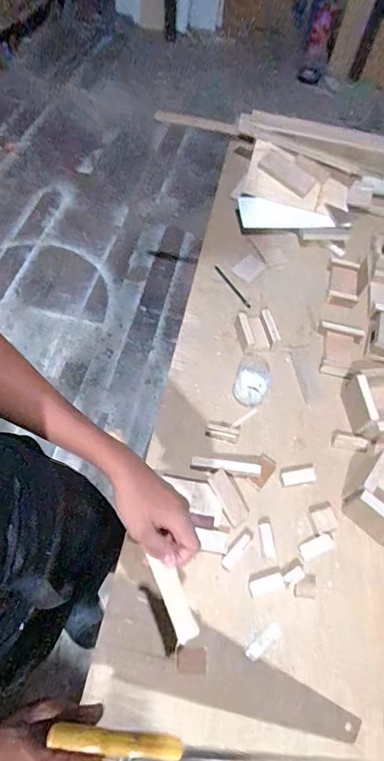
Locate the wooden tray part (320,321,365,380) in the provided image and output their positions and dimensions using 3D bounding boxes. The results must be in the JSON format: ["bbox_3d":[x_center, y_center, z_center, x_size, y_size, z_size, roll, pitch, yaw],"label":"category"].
[{"bbox_3d":[0.316,-0.068,0.821,0.081,0.021,0.129,16,63,8],"label":"wooden tray part"}]

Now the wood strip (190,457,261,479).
[{"bbox_3d":[0.061,0.159,0.696,0.124,0.030,0.023,7,62,3],"label":"wood strip"}]

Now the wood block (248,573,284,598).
[{"bbox_3d":[0.119,0.325,0.606,0.055,0.010,0.022,-12,63,-7],"label":"wood block"}]

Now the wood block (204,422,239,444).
[{"bbox_3d":[0.059,0.098,0.734,0.061,0.022,0.033,10,62,5],"label":"wood block"}]

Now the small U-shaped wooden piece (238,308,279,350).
[{"bbox_3d":[0.146,-0.108,0.830,0.071,0.027,0.088,-13,63,-7],"label":"small U-shaped wooden piece"}]

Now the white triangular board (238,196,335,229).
[{"bbox_3d":[0.242,-0.421,0.999,0.254,0.041,0.089,14,62,4],"label":"white triangular board"}]

